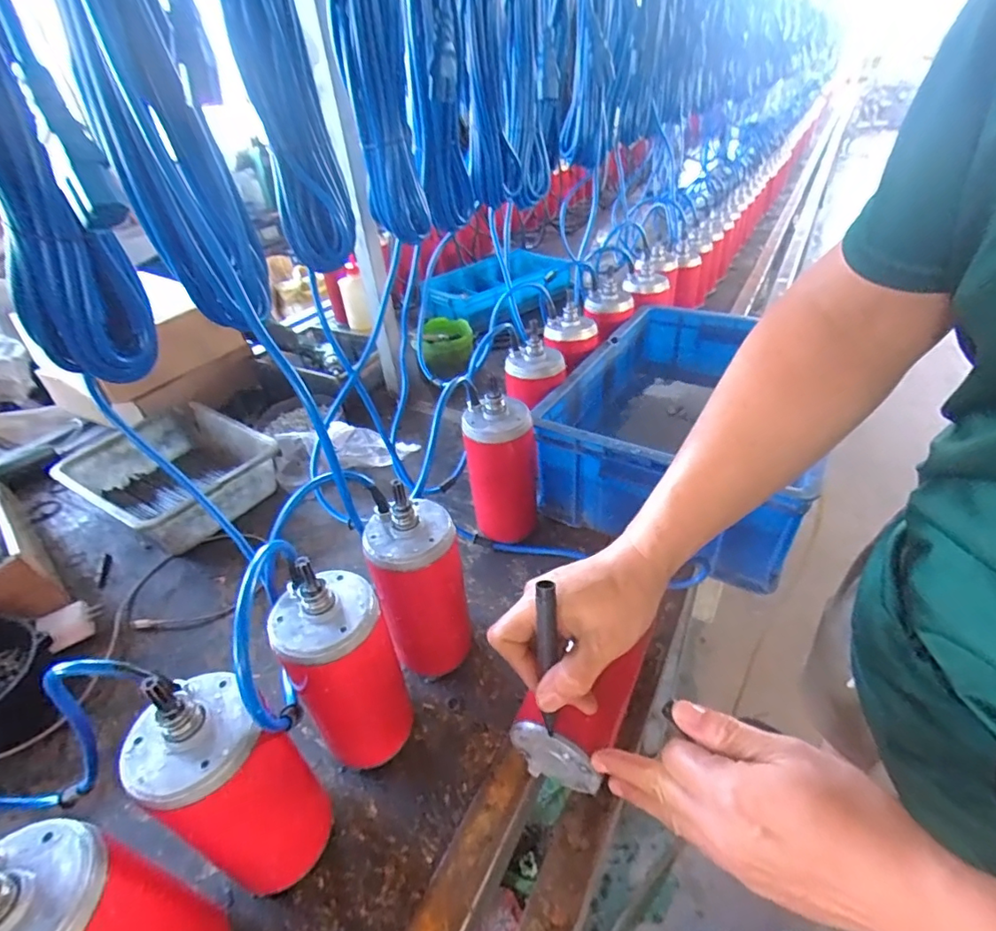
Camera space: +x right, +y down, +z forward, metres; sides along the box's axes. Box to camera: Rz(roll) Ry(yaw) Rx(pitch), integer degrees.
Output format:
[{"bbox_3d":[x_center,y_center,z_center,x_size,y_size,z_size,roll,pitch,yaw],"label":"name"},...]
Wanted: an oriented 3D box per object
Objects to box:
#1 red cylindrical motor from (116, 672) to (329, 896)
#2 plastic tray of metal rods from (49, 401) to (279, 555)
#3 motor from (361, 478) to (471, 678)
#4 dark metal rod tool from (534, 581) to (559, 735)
[{"bbox_3d":[-0.171,0.213,0.336,0.070,0.213,0.073,-4,37,3],"label":"red cylindrical motor"},{"bbox_3d":[-0.464,0.014,0.734,0.248,0.077,0.207,18,44,28],"label":"plastic tray of metal rods"},{"bbox_3d":[-0.069,0.103,0.456,0.080,0.173,0.078,-16,39,-14],"label":"motor"},{"bbox_3d":[0.034,0.137,0.355,0.015,0.121,0.016,-3,19,-1],"label":"dark metal rod tool"}]

